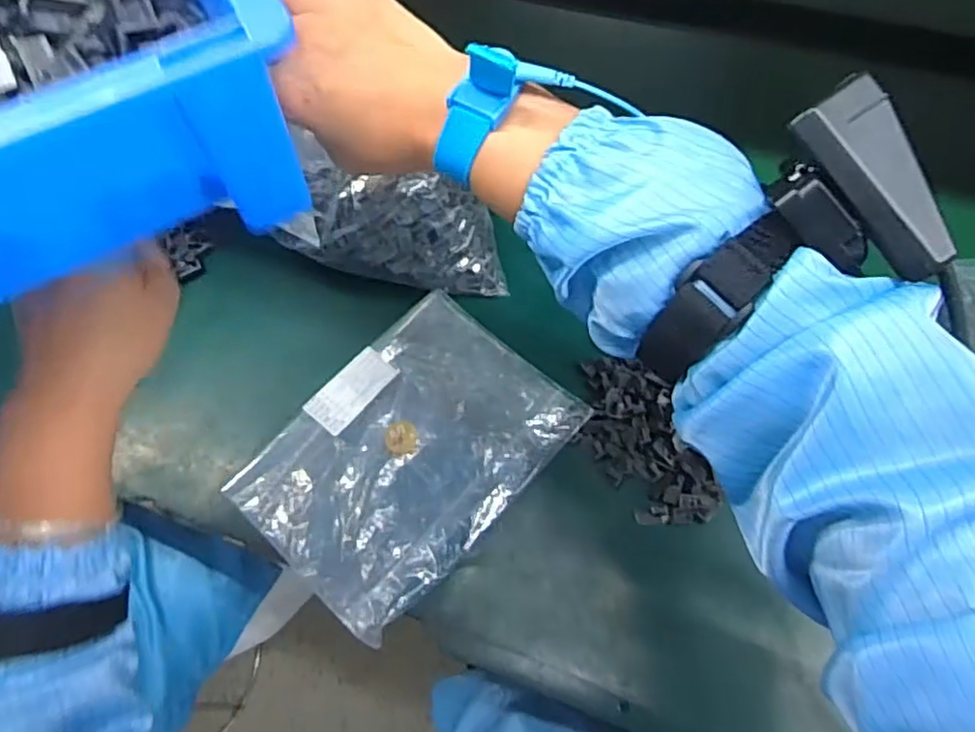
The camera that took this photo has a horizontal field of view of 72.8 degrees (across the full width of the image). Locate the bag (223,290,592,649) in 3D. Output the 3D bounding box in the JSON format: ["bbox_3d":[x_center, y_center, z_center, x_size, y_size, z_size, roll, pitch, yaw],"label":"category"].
[{"bbox_3d":[-0.058,0.063,0.494,0.163,0.012,0.228,39,72,19],"label":"bag"}]

